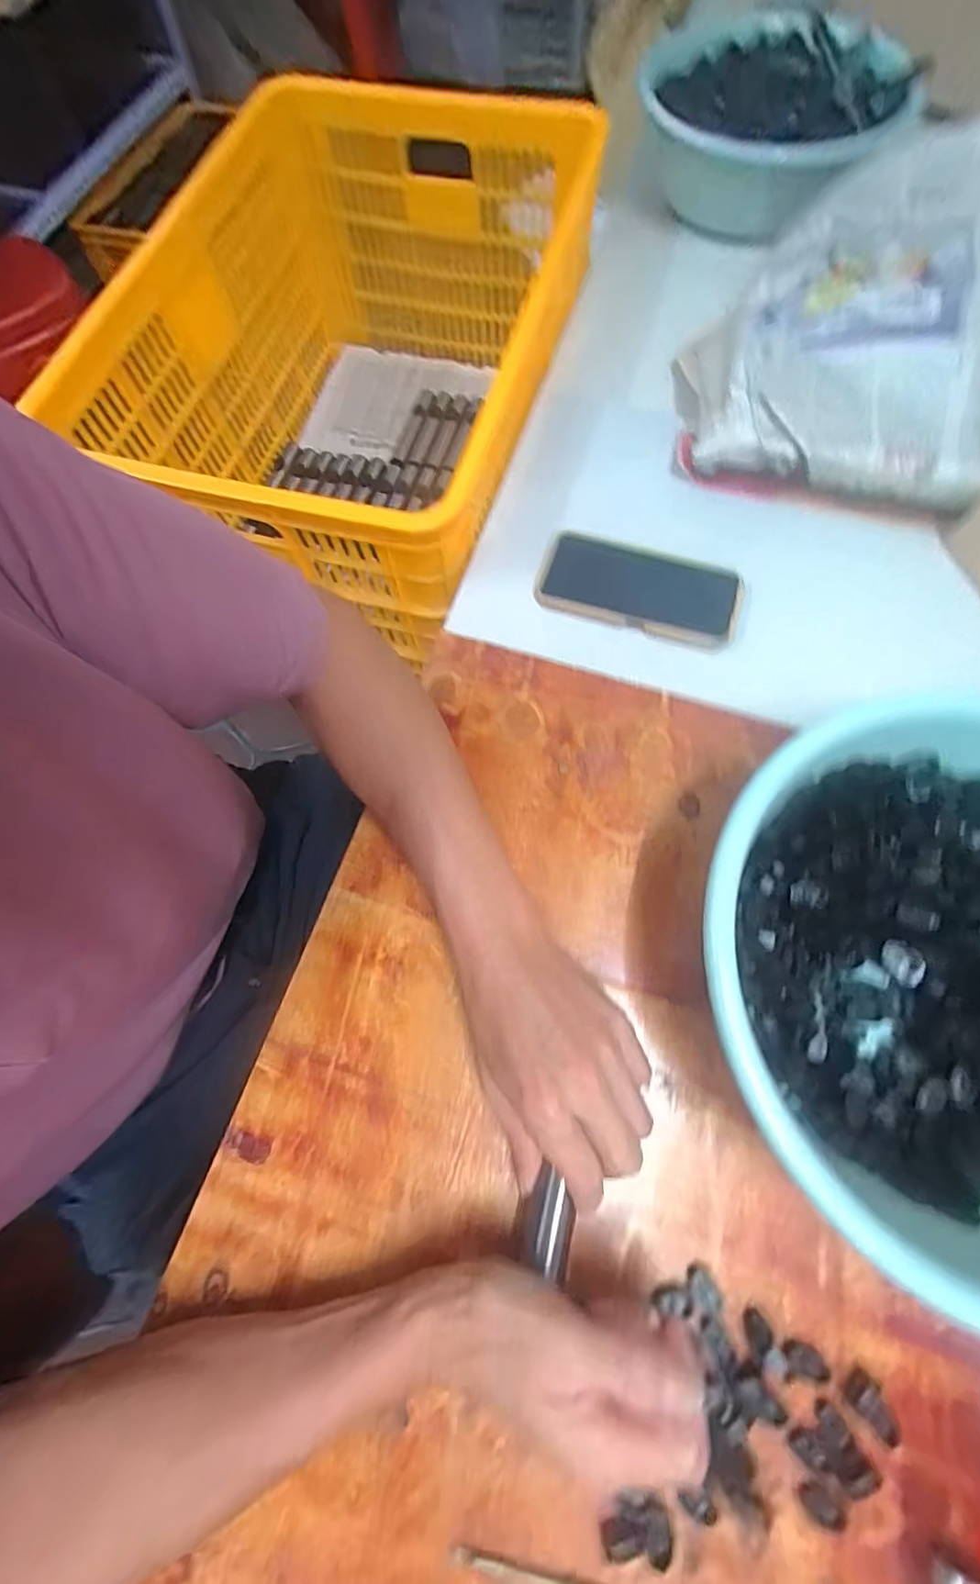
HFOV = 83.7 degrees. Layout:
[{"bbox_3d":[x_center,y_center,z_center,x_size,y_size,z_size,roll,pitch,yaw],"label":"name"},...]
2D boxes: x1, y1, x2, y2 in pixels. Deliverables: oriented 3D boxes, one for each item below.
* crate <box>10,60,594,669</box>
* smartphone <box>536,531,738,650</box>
[{"bbox_3d":[-0.150,-0.491,0.670,0.440,0.284,0.622,15,73,7],"label":"crate"},{"bbox_3d":[0.128,-0.177,0.473,0.168,0.015,0.084,18,73,8],"label":"smartphone"}]

